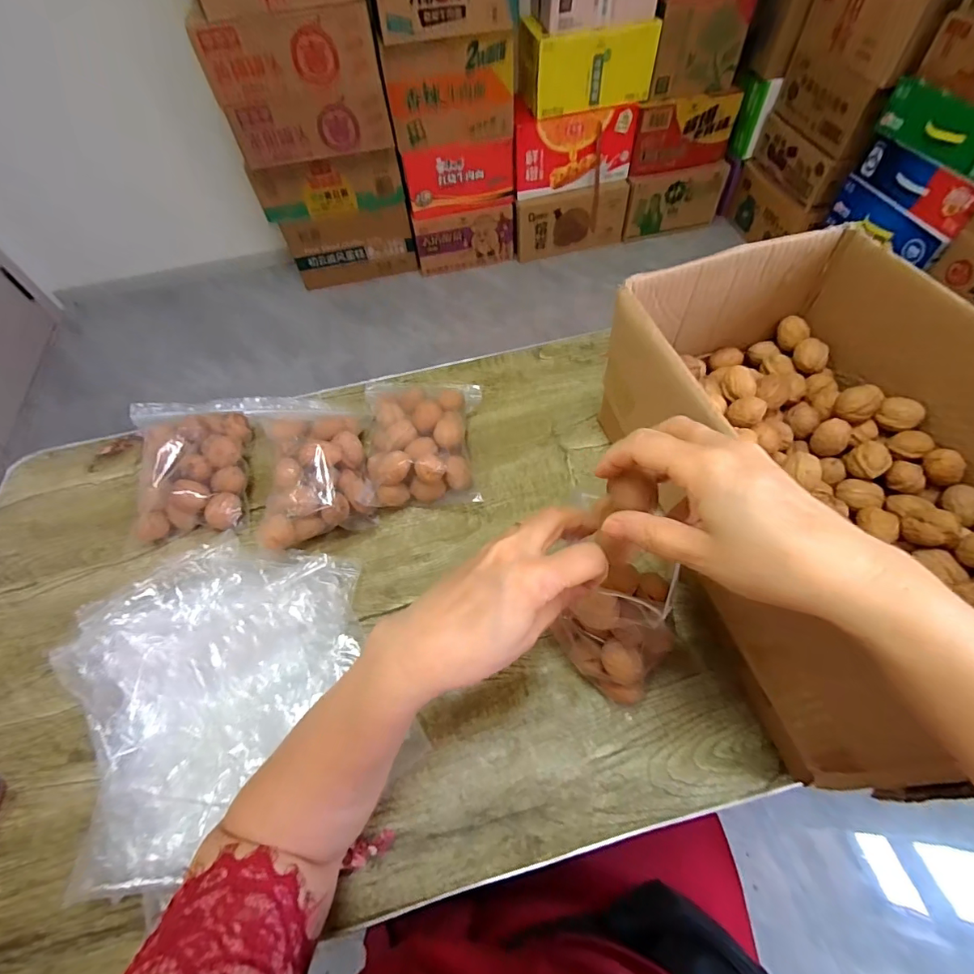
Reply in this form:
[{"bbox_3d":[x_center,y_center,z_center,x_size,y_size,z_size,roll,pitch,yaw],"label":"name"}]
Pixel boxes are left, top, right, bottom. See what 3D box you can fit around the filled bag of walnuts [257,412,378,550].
[{"bbox_3d":[-0.183,-0.009,0.512,0.110,0.059,0.148,-10,58,-2],"label":"filled bag of walnuts"}]

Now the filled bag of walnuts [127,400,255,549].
[{"bbox_3d":[-0.348,-0.034,0.544,0.139,0.050,0.195,-11,58,-2],"label":"filled bag of walnuts"}]

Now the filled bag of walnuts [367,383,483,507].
[{"bbox_3d":[-0.072,-0.061,0.545,0.131,0.060,0.179,-5,58,1],"label":"filled bag of walnuts"}]

